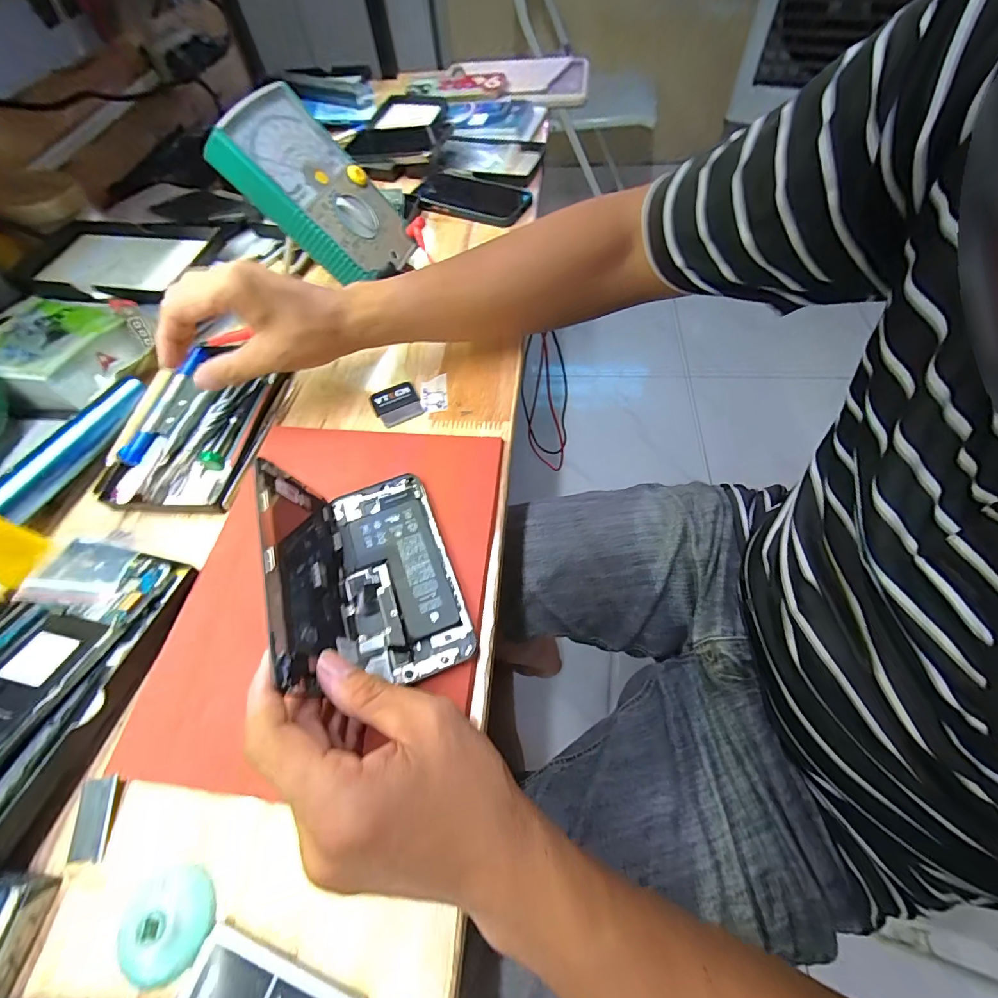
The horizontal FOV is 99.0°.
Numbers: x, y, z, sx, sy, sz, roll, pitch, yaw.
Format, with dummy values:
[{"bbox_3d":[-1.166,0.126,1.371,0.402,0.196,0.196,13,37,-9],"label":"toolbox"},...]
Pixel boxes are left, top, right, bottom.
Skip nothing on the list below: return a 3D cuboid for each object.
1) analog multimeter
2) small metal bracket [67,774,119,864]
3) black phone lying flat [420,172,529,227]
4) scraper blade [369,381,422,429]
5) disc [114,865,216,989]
[{"bbox_3d":[-0.161,-0.283,0.399,0.033,0.163,0.108,-15,48,48],"label":"analog multimeter"},{"bbox_3d":[-0.215,0.169,0.226,0.022,0.007,0.036,-8,58,-1],"label":"small metal bracket"},{"bbox_3d":[-0.036,-0.380,0.535,0.156,0.011,0.077,25,63,18],"label":"black phone lying flat"},{"bbox_3d":[-0.089,-0.082,0.369,0.039,0.004,0.041,-26,60,-11],"label":"scraper blade"},{"bbox_3d":[-0.157,0.199,0.199,0.041,0.007,0.039,-2,58,3],"label":"disc"}]

